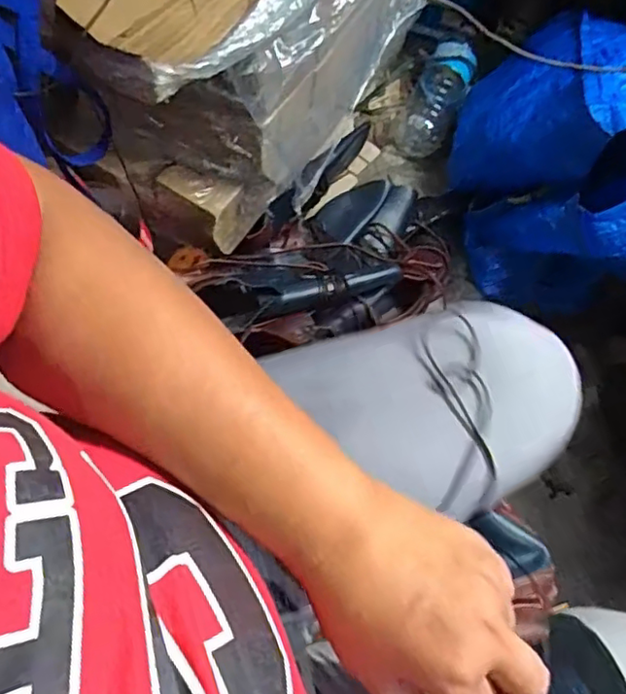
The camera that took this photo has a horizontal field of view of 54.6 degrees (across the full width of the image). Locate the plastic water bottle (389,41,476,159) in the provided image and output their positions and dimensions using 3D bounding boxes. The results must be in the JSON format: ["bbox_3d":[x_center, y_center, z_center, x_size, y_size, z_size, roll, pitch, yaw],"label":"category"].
[{"bbox_3d":[0.192,-0.395,0.962,0.087,0.066,0.193,26,85,8],"label":"plastic water bottle"}]

